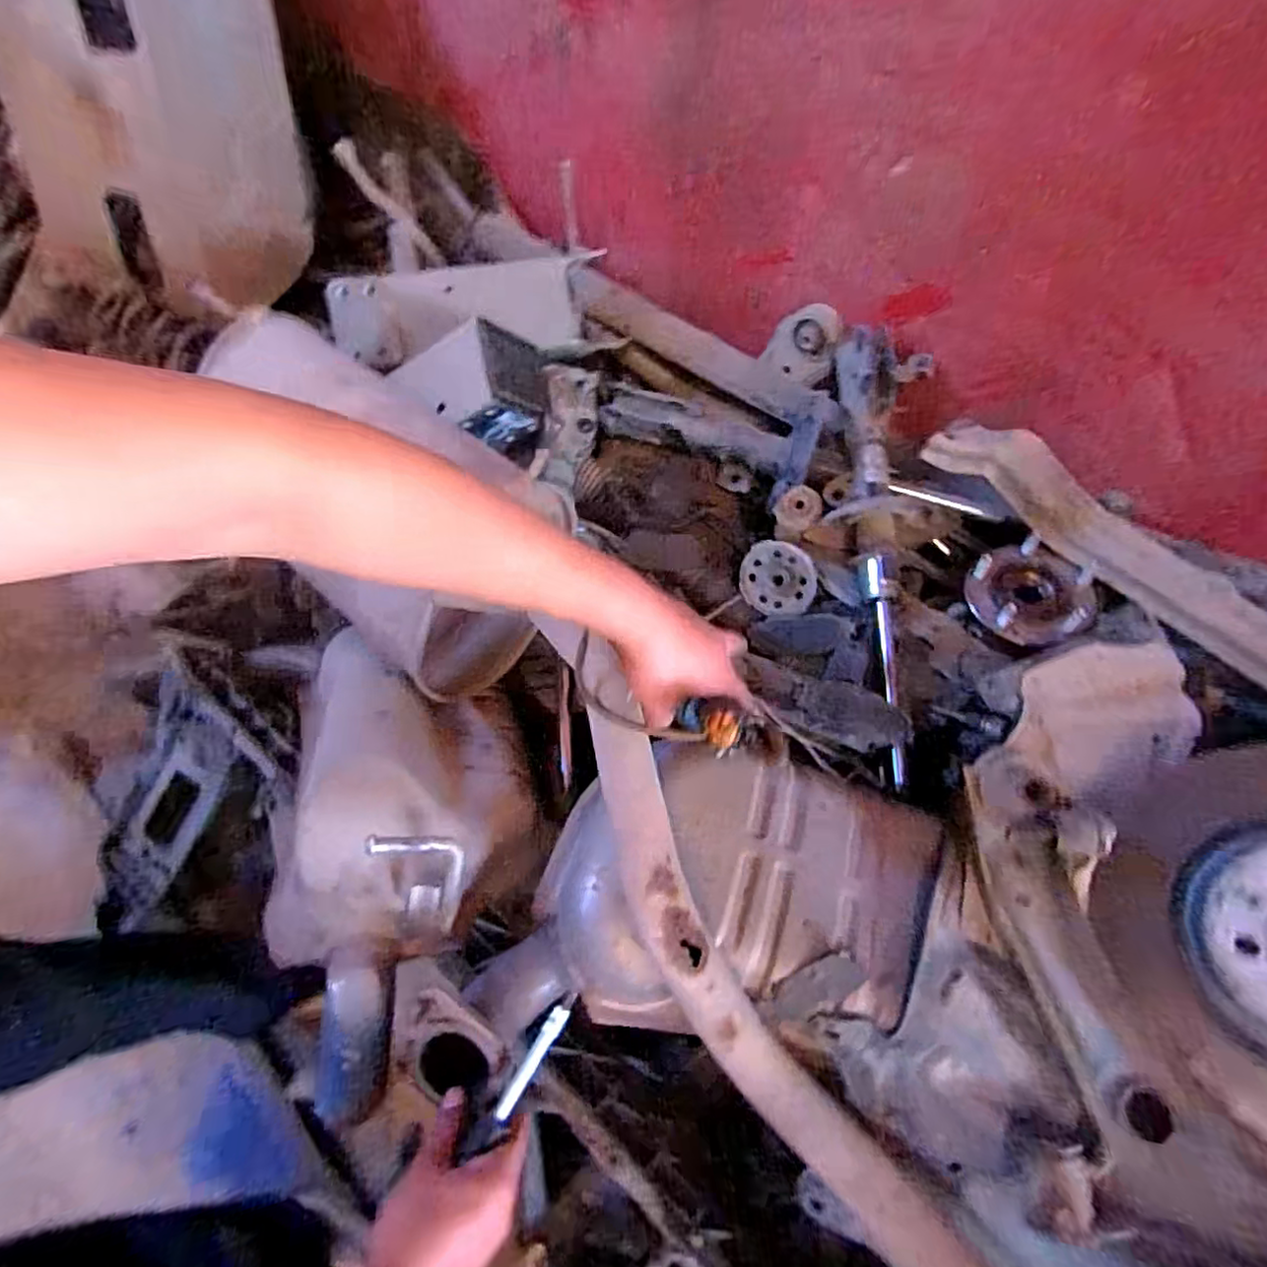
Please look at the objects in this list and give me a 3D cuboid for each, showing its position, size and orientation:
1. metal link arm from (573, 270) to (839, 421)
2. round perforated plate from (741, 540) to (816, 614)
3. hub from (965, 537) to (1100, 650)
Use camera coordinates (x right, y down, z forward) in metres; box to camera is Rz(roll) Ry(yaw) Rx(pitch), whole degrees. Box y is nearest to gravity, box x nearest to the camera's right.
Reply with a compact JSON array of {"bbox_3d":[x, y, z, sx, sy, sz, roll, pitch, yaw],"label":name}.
[{"bbox_3d":[0.104,-0.455,0.955,0.433,0.123,0.082,30,71,15],"label":"metal link arm"},{"bbox_3d":[0.191,-0.073,0.847,0.098,0.005,0.096,0,84,-2],"label":"round perforated plate"},{"bbox_3d":[0.450,-0.044,0.732,0.119,0.044,0.120,-1,66,2],"label":"hub"}]

